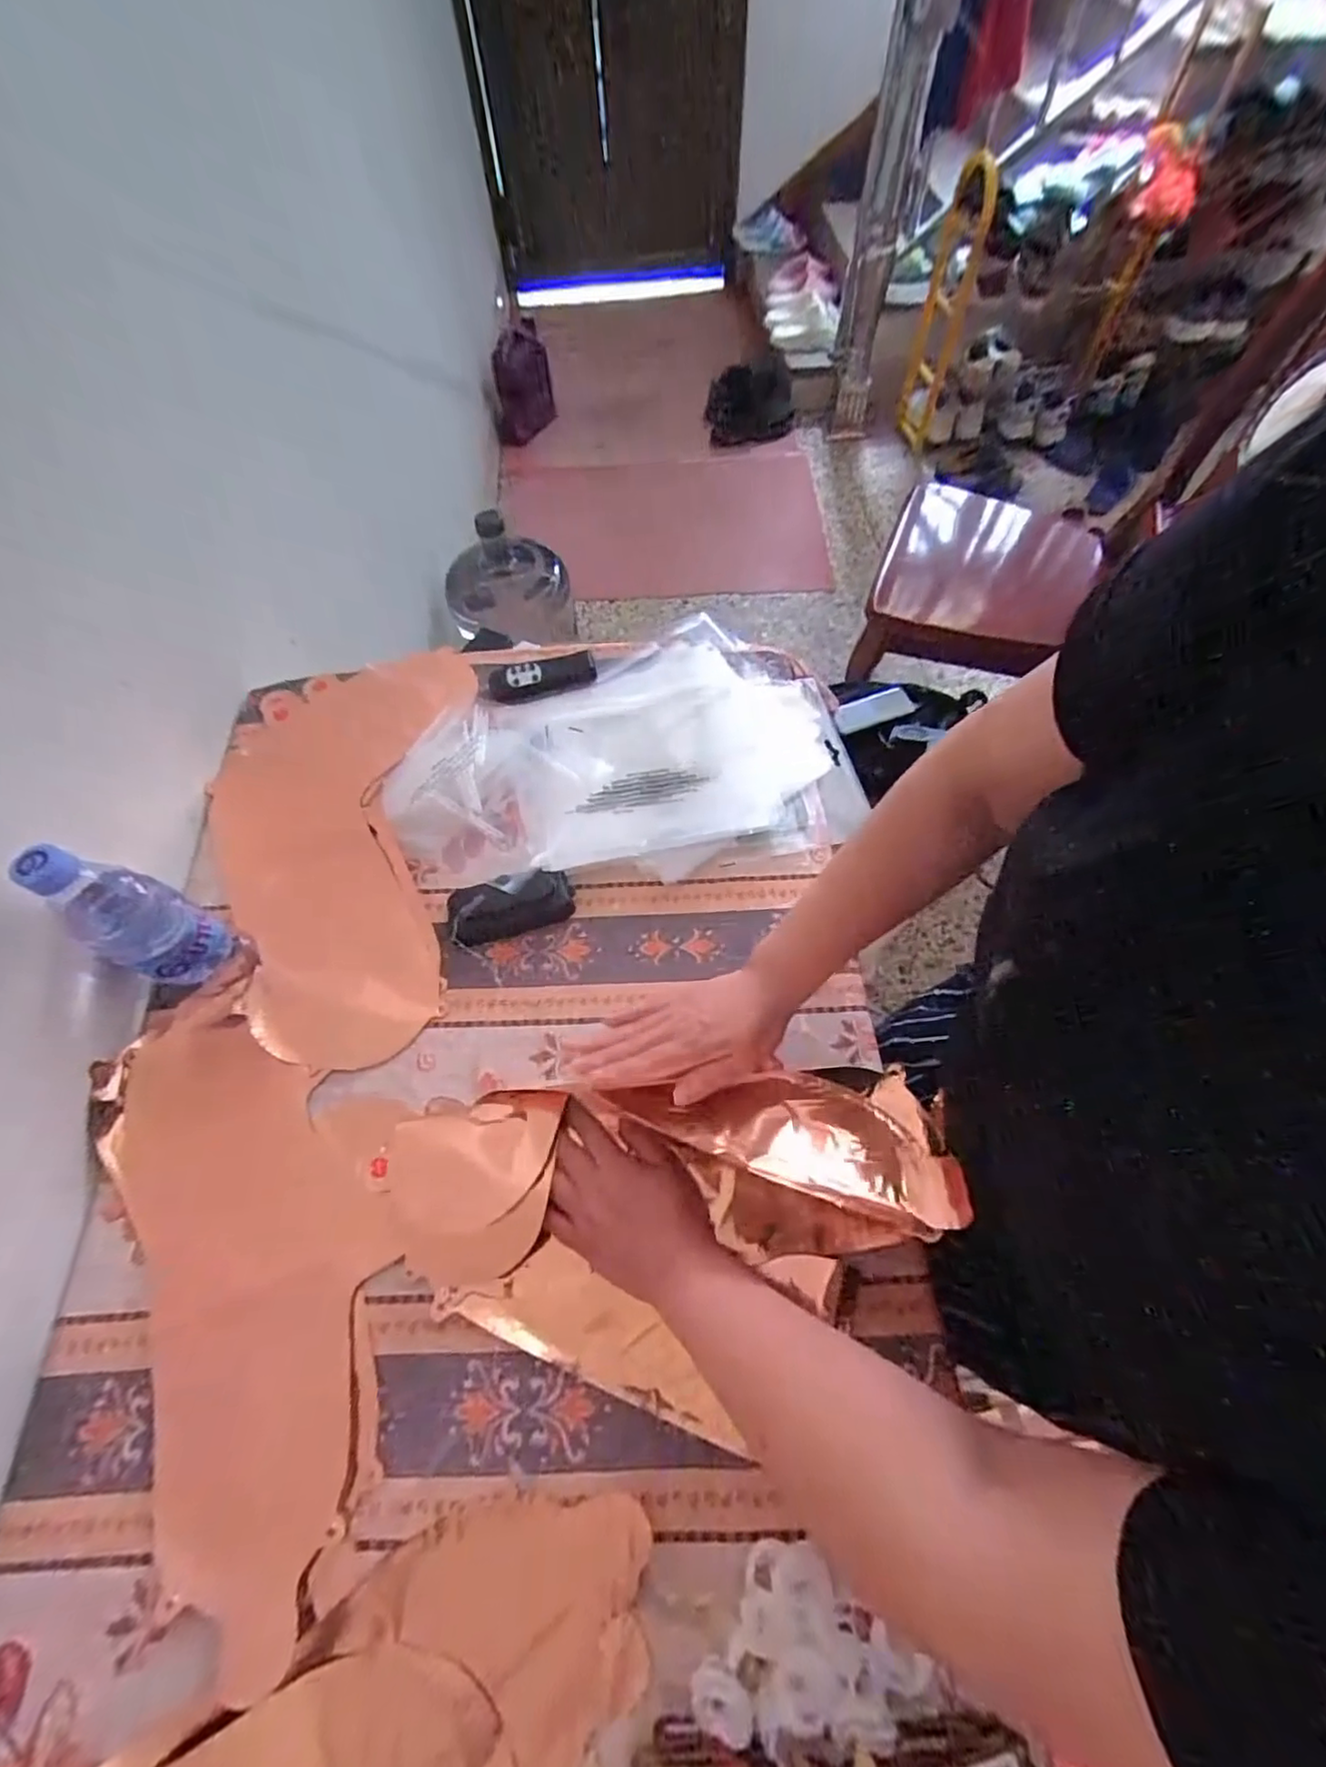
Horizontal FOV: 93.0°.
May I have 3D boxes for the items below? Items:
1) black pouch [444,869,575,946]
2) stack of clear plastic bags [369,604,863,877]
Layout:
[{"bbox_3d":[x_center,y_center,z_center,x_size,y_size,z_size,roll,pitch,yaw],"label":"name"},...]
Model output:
[{"bbox_3d":[-0.136,0.016,0.550,0.109,0.030,0.057,-12,64,-3],"label":"black pouch"},{"bbox_3d":[-0.040,-0.142,0.627,0.431,0.032,0.281,-8,63,-1],"label":"stack of clear plastic bags"}]

